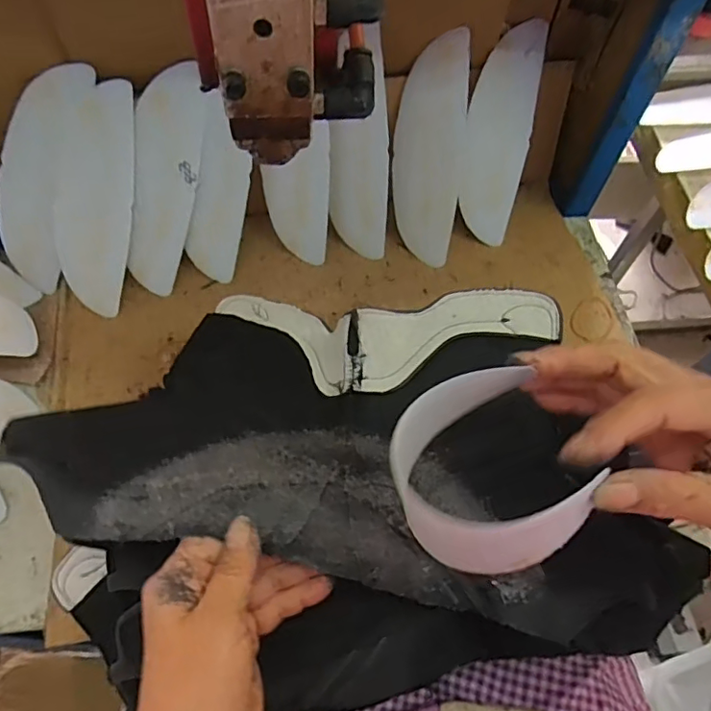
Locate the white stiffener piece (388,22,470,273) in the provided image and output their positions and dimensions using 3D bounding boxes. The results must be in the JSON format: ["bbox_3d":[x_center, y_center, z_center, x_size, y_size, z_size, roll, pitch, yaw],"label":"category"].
[{"bbox_3d":[0.072,-0.201,0.557,0.070,0.207,0.029,3,18,-1],"label":"white stiffener piece"}]

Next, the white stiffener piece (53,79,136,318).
[{"bbox_3d":[-0.249,-0.149,0.532,0.068,0.017,0.208,10,101,3],"label":"white stiffener piece"}]

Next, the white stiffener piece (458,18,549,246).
[{"bbox_3d":[0.145,-0.222,0.564,0.071,0.203,0.009,4,17,-11],"label":"white stiffener piece"}]

